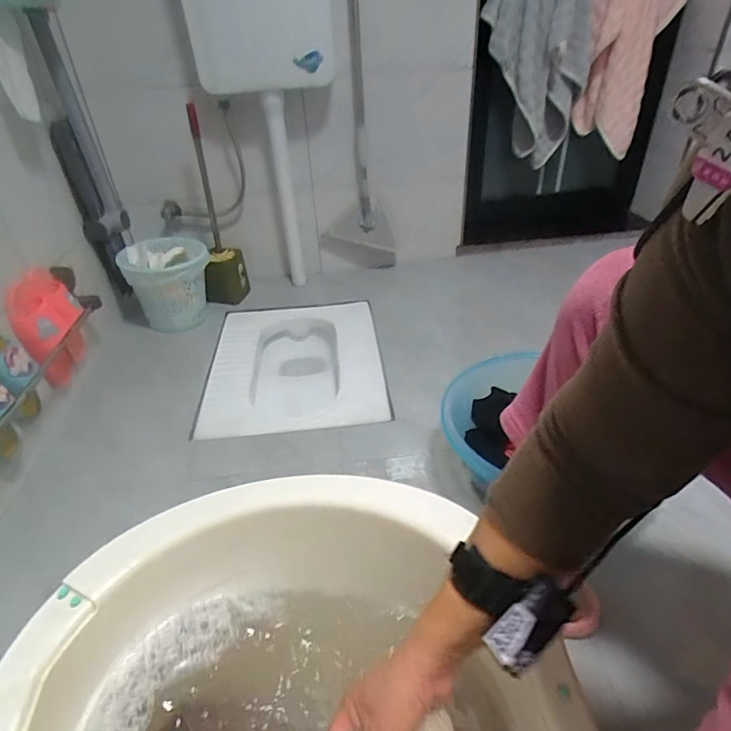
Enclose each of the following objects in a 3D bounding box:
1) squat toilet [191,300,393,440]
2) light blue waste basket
[{"bbox_3d":[-0.176,0.025,1.264,0.424,0.165,0.579,-5,35,-3],"label":"squat toilet"},{"bbox_3d":[-0.552,-0.228,1.355,0.226,0.208,0.209,-23,39,-25],"label":"light blue waste basket"}]

